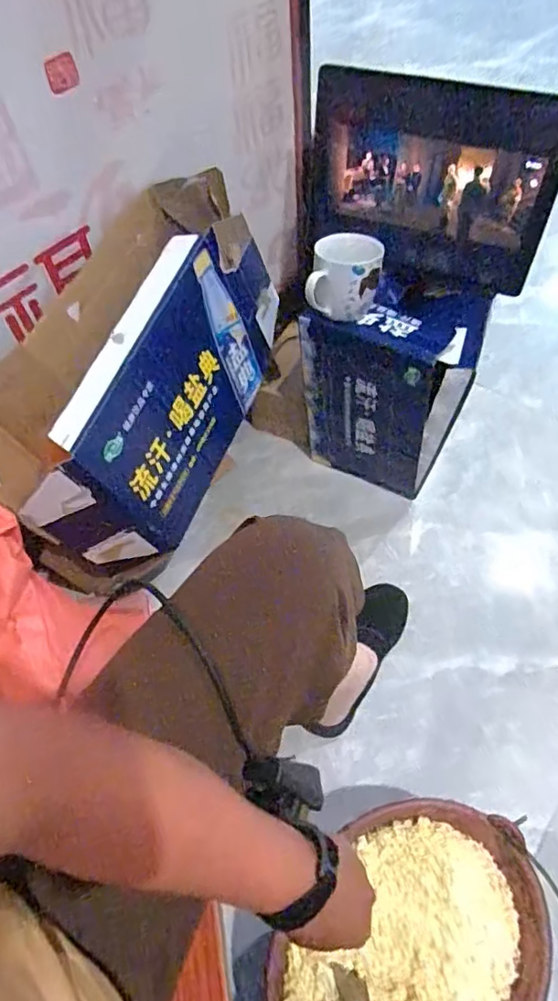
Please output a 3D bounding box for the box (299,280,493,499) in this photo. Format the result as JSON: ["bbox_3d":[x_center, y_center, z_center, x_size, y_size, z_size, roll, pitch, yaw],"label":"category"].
[{"bbox_3d":[0.173,-0.169,0.885,0.222,0.313,0.153,24,63,17],"label":"box"}]

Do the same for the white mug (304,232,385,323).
[{"bbox_3d":[0.083,-0.275,0.720,0.085,0.081,0.088,7,60,8],"label":"white mug"}]

